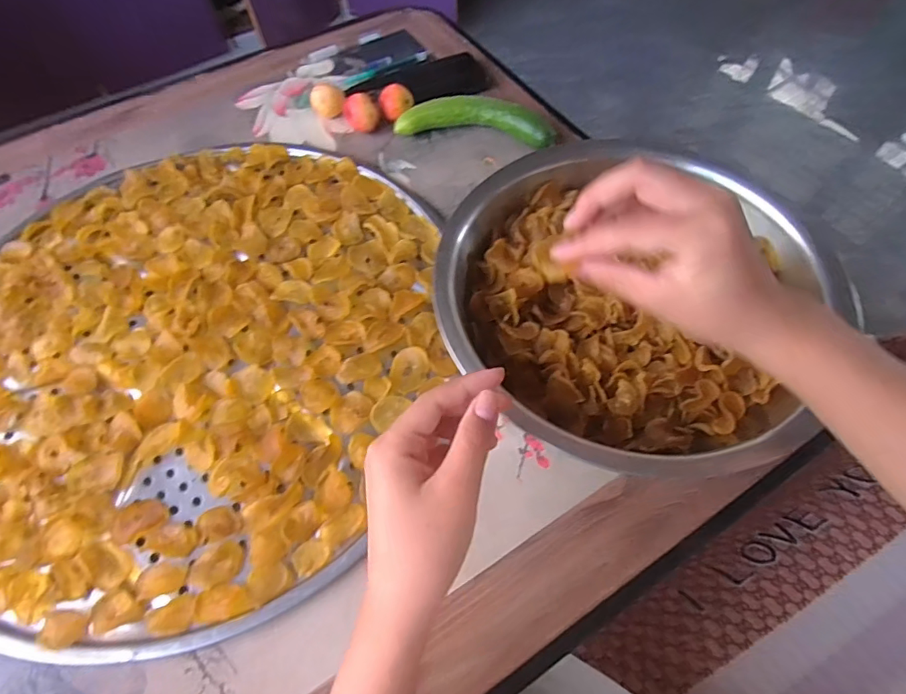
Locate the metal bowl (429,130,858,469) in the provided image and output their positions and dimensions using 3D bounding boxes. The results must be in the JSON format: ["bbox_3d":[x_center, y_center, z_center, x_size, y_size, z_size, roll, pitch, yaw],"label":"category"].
[{"bbox_3d":[0.140,-0.038,0.422,0.302,0.090,0.283,-1,60,1],"label":"metal bowl"}]

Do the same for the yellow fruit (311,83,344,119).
[{"bbox_3d":[-0.155,-0.302,0.625,0.039,0.032,0.035,-15,61,-7],"label":"yellow fruit"}]

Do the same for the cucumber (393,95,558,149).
[{"bbox_3d":[0.027,-0.268,0.594,0.186,0.029,0.049,10,61,7],"label":"cucumber"}]

